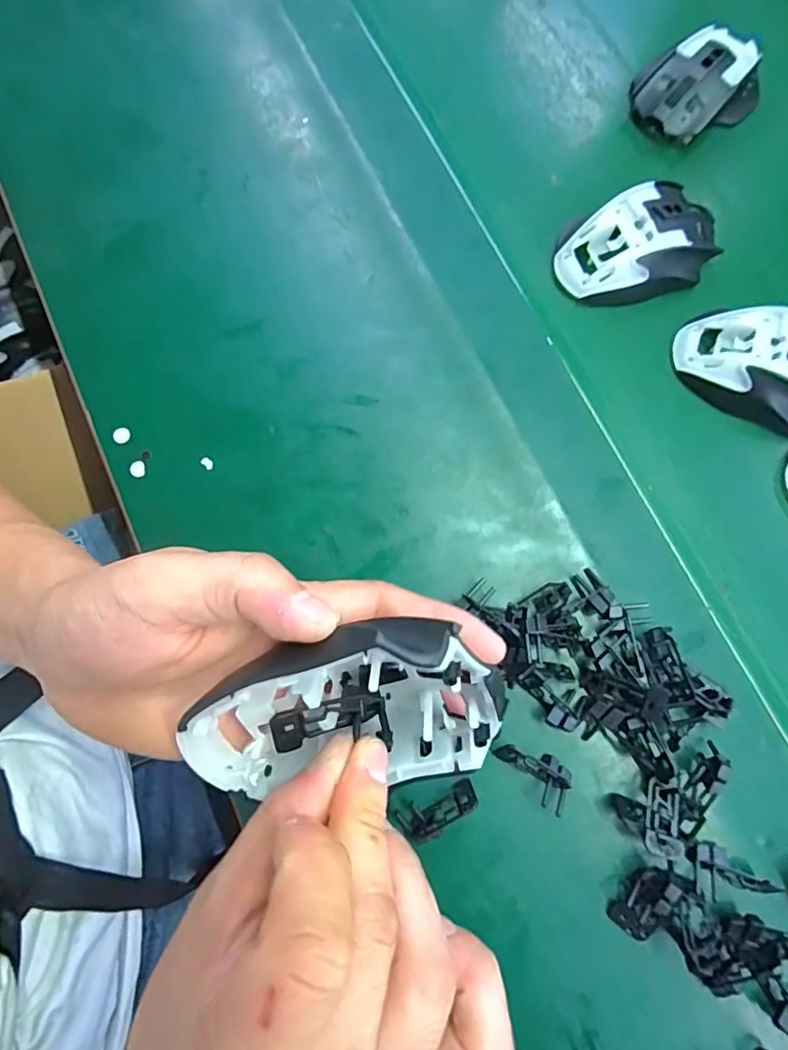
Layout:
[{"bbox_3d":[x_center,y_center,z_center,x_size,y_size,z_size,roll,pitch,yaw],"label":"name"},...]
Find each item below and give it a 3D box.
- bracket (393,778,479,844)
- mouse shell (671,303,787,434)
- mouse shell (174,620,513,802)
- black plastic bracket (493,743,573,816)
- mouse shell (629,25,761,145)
[{"bbox_3d":[0.024,0.157,0.295,0.044,0.014,0.021,-24,79,-5],"label":"bracket"},{"bbox_3d":[0.244,-0.104,0.353,0.109,0.033,0.068,13,78,3],"label":"mouse shell"},{"bbox_3d":[-0.022,0.062,0.197,0.115,0.071,0.038,-20,35,15],"label":"mouse shell"},{"bbox_3d":[0.080,0.136,0.301,0.045,0.012,0.023,42,81,8],"label":"black plastic bracket"},{"bbox_3d":[0.227,-0.327,0.404,0.081,0.037,0.060,-31,79,-7],"label":"mouse shell"}]

